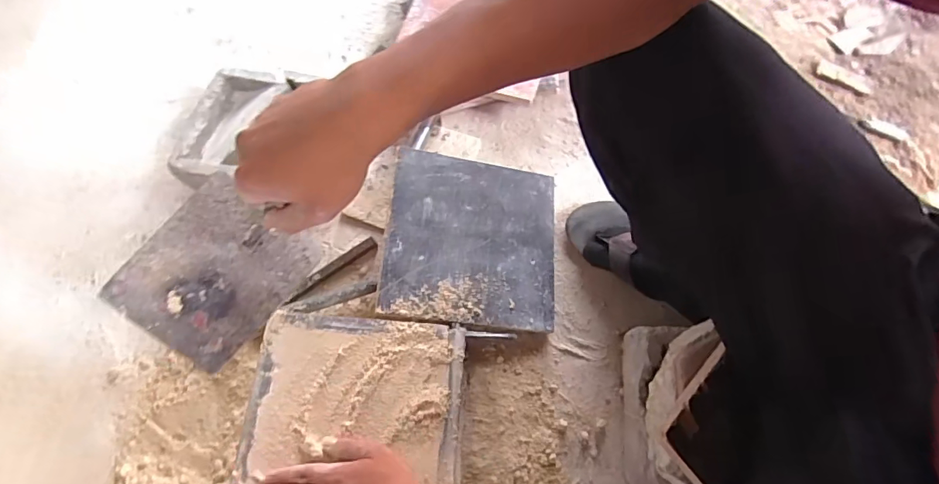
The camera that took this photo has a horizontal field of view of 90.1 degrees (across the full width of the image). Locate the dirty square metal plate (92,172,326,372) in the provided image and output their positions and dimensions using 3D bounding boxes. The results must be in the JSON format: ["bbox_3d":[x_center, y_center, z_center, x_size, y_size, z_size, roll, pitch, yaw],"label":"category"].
[{"bbox_3d":[-0.203,0.023,0.379,0.108,0.008,0.131,41,75,-11],"label":"dirty square metal plate"}]

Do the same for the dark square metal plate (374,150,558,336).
[{"bbox_3d":[0.008,-0.006,0.679,0.248,0.007,0.249,10,68,-15],"label":"dark square metal plate"}]

